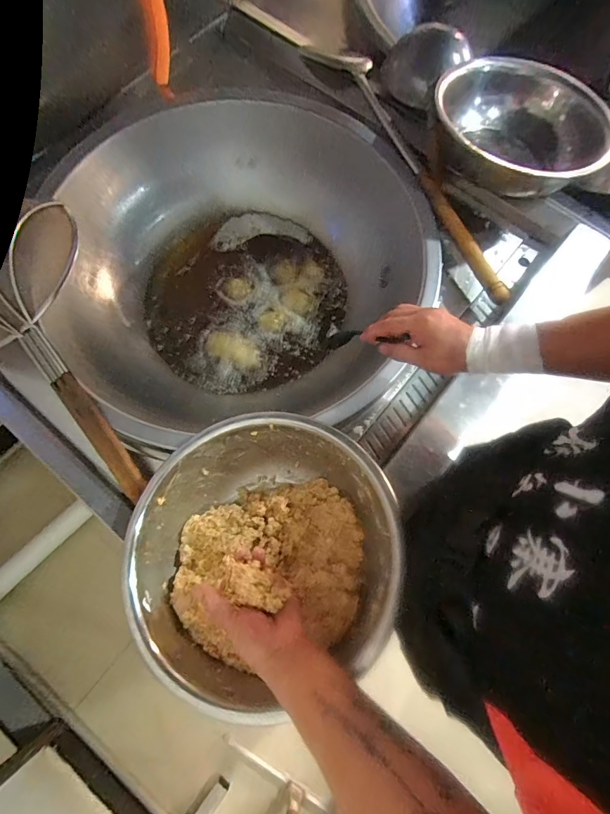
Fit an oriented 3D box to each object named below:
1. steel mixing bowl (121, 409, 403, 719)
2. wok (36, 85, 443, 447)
[{"bbox_3d":[-0.063,0.194,0.572,0.334,0.145,0.351,0,74,0],"label":"steel mixing bowl"},{"bbox_3d":[-0.117,-0.297,0.842,0.715,0.198,0.740,0,74,0],"label":"wok"}]

